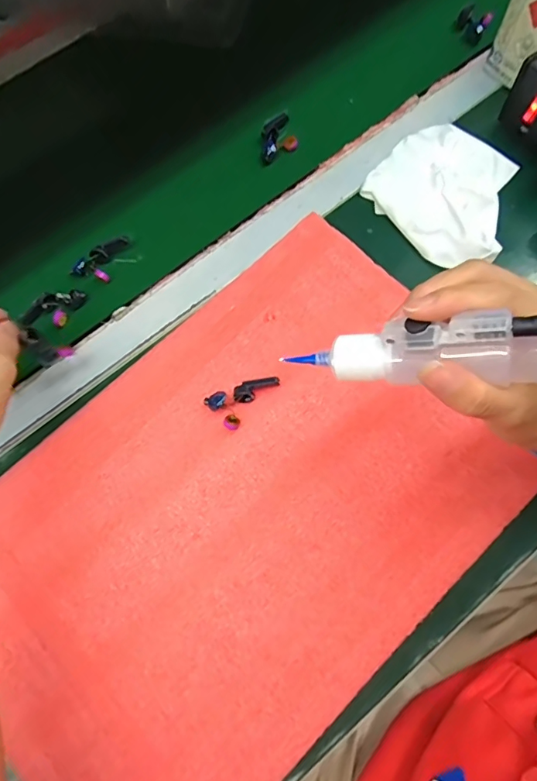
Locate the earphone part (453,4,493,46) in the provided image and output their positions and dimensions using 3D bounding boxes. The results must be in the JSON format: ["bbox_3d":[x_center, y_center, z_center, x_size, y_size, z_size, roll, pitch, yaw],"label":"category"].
[{"bbox_3d":[0.200,-0.362,0.475,0.033,0.018,0.025,42,78,14],"label":"earphone part"}]

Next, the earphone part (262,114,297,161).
[{"bbox_3d":[0.009,-0.236,0.444,0.032,0.015,0.048,-4,71,1],"label":"earphone part"}]

